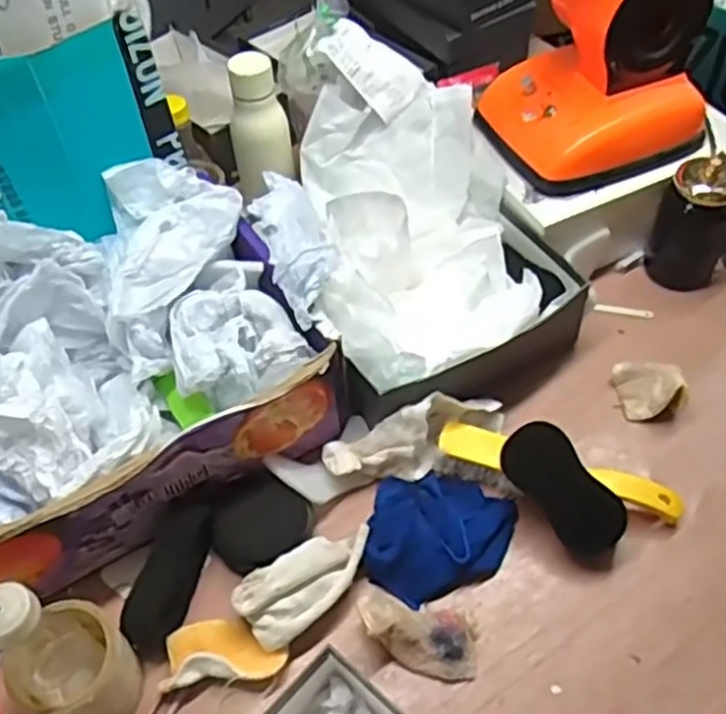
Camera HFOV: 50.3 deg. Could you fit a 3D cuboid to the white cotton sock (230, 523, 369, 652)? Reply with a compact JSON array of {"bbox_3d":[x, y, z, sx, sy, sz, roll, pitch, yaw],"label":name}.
[{"bbox_3d":[-0.046,0.192,0.668,0.124,0.024,0.060,-31,56,-19],"label":"white cotton sock"}]

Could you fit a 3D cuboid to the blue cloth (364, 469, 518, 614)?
[{"bbox_3d":[0.069,0.162,0.709,0.126,0.032,0.121,10,53,12],"label":"blue cloth"}]

